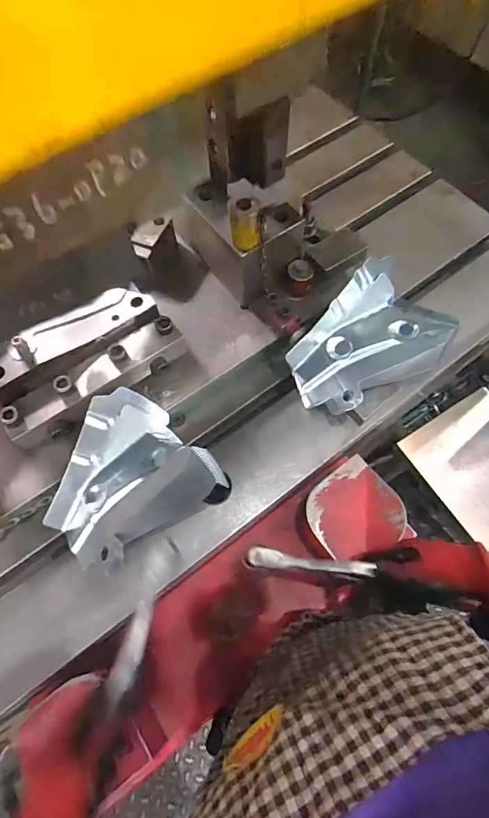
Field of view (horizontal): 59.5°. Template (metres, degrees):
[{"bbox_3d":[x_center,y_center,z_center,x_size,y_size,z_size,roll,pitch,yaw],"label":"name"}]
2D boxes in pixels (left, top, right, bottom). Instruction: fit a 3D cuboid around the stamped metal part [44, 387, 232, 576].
[{"bbox_3d":[-0.148,0.082,0.528,0.202,0.072,0.172,-31,69,-11],"label":"stamped metal part"}]

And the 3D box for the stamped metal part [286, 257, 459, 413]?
[{"bbox_3d":[0.172,-0.079,0.610,0.202,0.112,0.149,-40,71,-15],"label":"stamped metal part"}]

